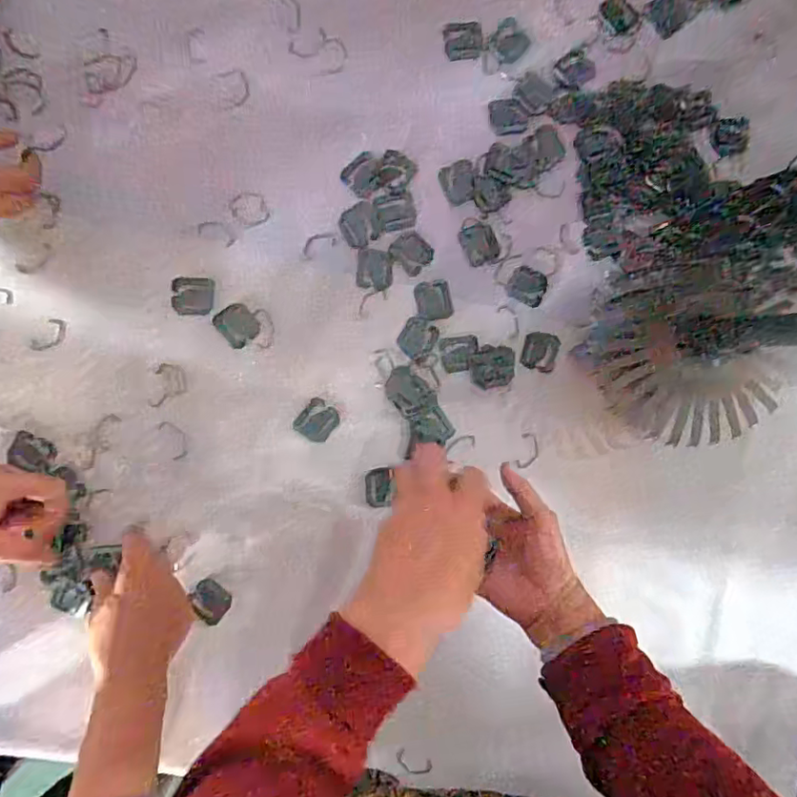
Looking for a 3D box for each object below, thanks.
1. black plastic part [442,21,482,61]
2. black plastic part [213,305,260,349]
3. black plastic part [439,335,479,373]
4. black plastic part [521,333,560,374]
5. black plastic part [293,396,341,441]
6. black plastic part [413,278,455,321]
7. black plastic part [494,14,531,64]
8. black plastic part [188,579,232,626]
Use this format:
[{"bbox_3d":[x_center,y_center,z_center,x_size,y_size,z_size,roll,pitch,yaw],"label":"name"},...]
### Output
[{"bbox_3d":[0.066,-0.357,0.578,0.039,0.006,0.033,-13,91,-5],"label":"black plastic part"},{"bbox_3d":[-0.155,-0.072,0.560,0.035,0.004,0.038,-41,93,-4],"label":"black plastic part"},{"bbox_3d":[0.061,-0.044,0.577,0.039,0.004,0.035,-9,91,-5],"label":"black plastic part"},{"bbox_3d":[0.144,-0.048,0.587,0.034,0.005,0.039,17,89,-5],"label":"black plastic part"},{"bbox_3d":[-0.079,0.022,0.569,0.035,0.004,0.039,37,87,-4],"label":"black plastic part"},{"bbox_3d":[0.036,-0.098,0.575,0.035,0.004,0.038,-11,91,-5],"label":"black plastic part"},{"bbox_3d":[0.111,-0.359,0.581,0.037,0.004,0.037,0,90,-5],"label":"black plastic part"},{"bbox_3d":[-0.176,0.190,0.543,0.037,0.004,0.033,41,70,-3],"label":"black plastic part"}]

